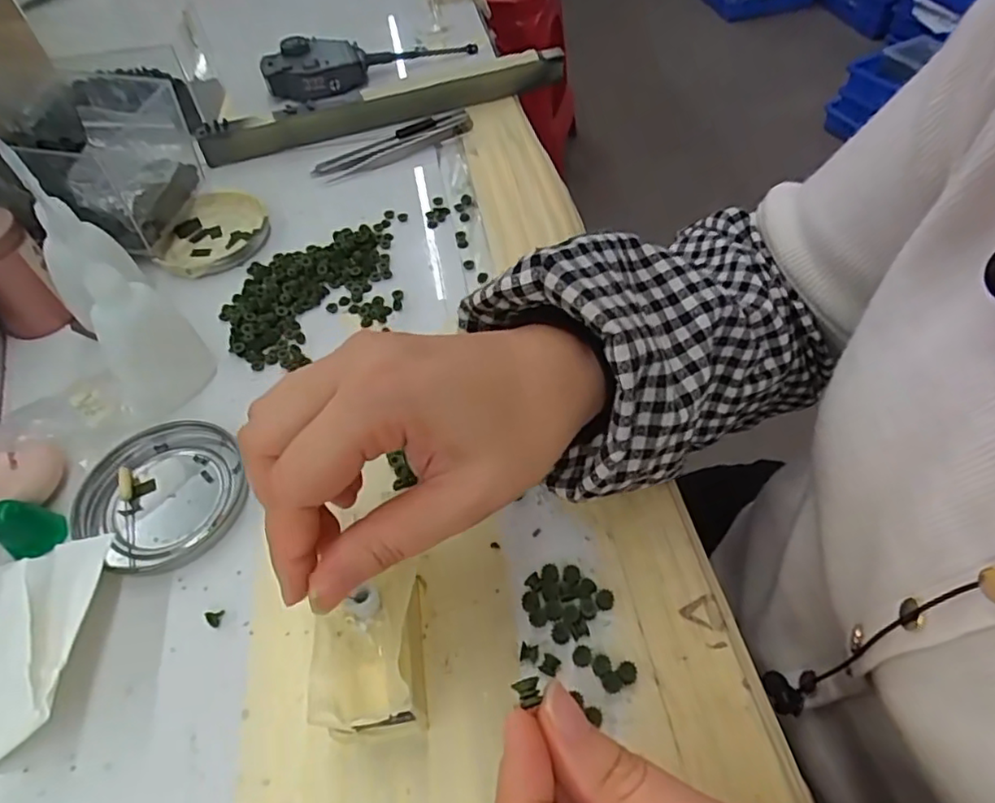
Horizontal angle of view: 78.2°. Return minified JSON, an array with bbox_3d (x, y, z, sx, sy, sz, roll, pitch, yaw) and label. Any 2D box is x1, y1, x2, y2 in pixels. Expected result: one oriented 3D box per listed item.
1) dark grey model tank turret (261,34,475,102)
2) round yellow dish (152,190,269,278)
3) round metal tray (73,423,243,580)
[{"bbox_3d":[-0.109,-0.303,0.537,0.187,0.031,0.046,-17,54,-8],"label":"dark grey model tank turret"},{"bbox_3d":[-0.196,-0.114,0.420,0.075,0.016,0.077,-1,53,2],"label":"round yellow dish"},{"bbox_3d":[-0.160,0.044,0.296,0.074,0.011,0.075,-1,53,2],"label":"round metal tray"}]

